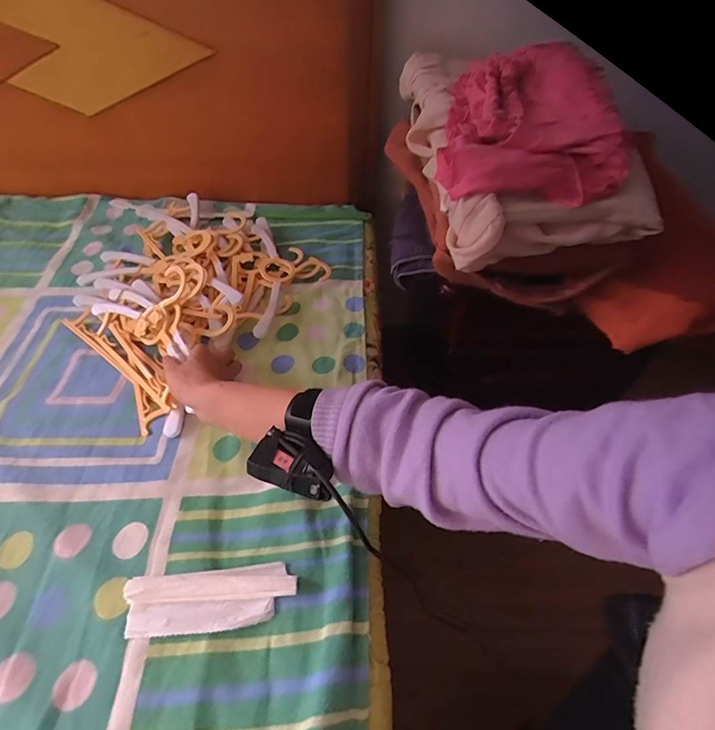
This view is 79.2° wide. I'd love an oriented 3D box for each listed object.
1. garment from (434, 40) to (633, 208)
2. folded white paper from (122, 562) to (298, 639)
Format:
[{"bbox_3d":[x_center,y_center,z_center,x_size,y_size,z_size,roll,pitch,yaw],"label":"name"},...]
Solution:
[{"bbox_3d":[0.199,-0.273,0.477,0.193,0.097,0.212,12,51,9],"label":"garment"},{"bbox_3d":[-0.139,0.224,0.413,0.155,0.020,0.050,-6,52,-4],"label":"folded white paper"}]

